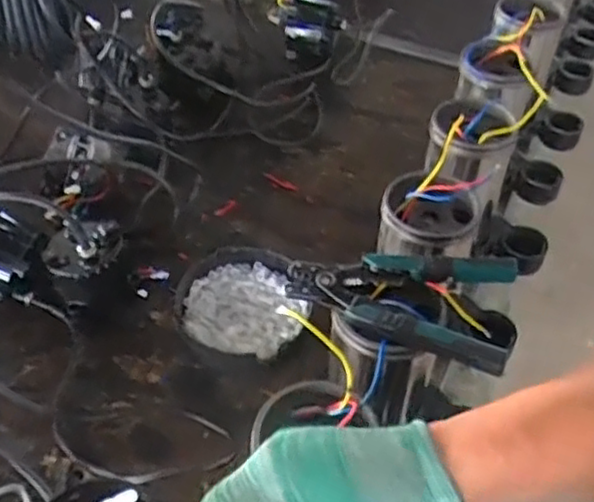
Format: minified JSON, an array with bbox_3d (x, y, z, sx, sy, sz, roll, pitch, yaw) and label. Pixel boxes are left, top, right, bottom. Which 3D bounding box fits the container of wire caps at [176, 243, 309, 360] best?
[{"bbox_3d":[-0.062,0.064,0.754,0.151,0.051,0.134,18,49,14],"label":"container of wire caps"}]

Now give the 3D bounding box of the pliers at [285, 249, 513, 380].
[{"bbox_3d":[0.088,0.027,0.551,0.181,0.030,0.098,22,50,17],"label":"pliers"}]

